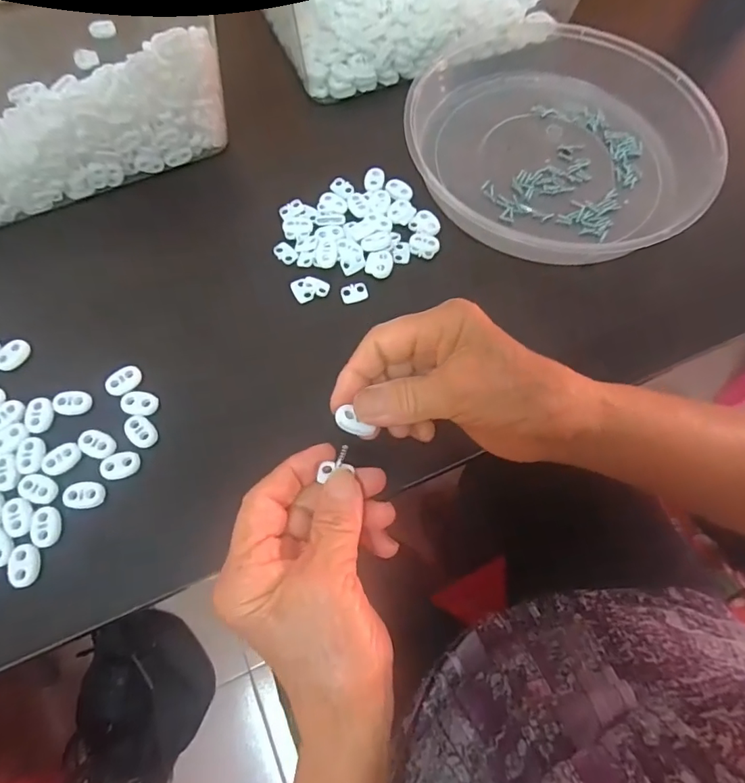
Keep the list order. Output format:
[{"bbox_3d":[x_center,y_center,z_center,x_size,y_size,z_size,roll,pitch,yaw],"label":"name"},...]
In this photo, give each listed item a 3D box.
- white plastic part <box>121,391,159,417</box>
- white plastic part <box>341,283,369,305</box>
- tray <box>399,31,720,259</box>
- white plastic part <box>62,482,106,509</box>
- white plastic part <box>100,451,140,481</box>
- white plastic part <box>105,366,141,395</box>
[{"bbox_3d":[-0.146,0.008,0.303,0.021,0.004,0.016,10,67,2],"label":"white plastic part"},{"bbox_3d":[-0.013,-0.070,0.343,0.020,0.004,0.013,-20,69,-11],"label":"white plastic part"},{"bbox_3d":[0.152,-0.213,0.388,0.231,0.037,0.221,1,67,-2],"label":"tray"},{"bbox_3d":[-0.168,0.060,0.279,0.022,0.004,0.016,-6,67,-5],"label":"white plastic part"},{"bbox_3d":[-0.151,0.044,0.289,0.021,0.004,0.016,-13,68,-8],"label":"white plastic part"},{"bbox_3d":[-0.159,-0.007,0.308,0.016,0.004,0.022,39,70,13],"label":"white plastic part"}]

